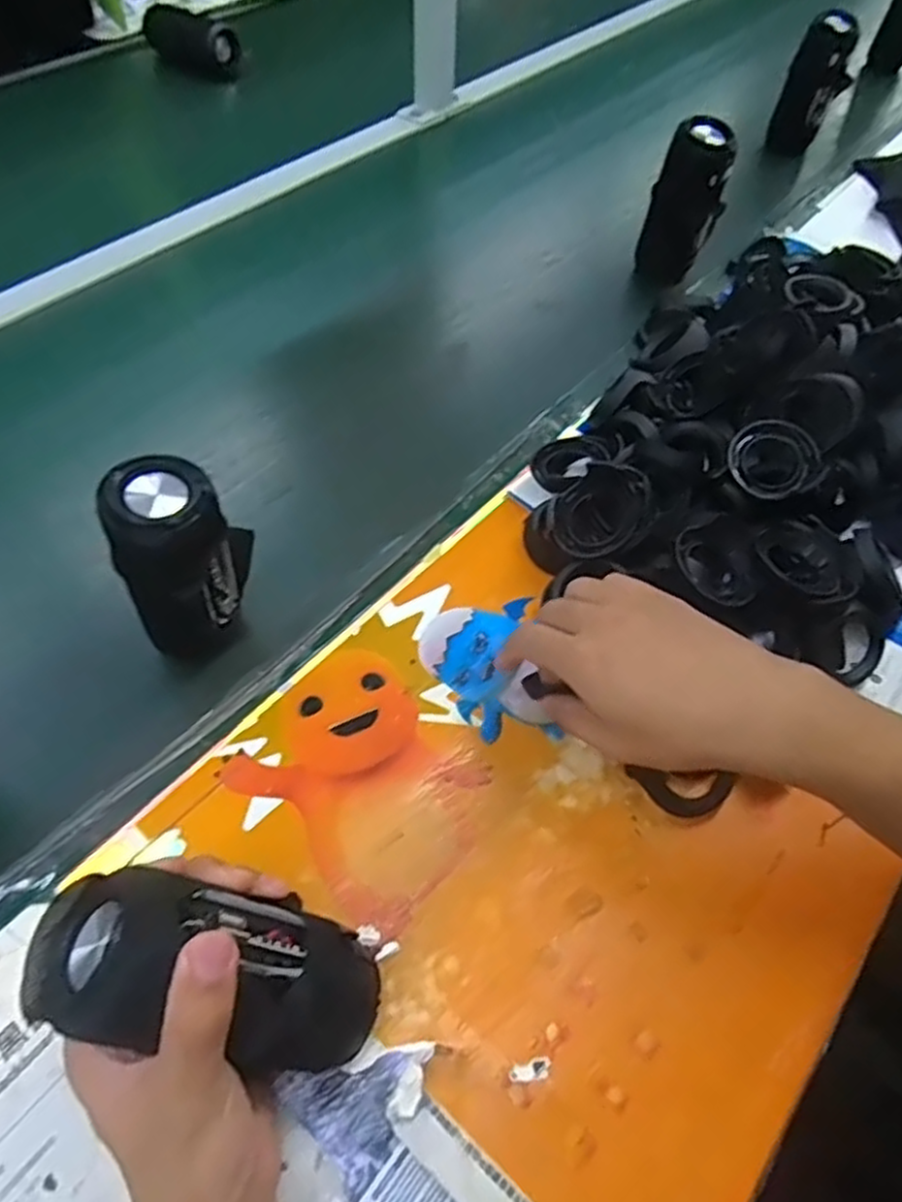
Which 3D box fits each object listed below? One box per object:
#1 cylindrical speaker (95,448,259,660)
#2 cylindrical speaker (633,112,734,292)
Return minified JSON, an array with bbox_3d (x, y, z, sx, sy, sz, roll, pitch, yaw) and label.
[{"bbox_3d":[-0.170,-0.026,0.477,0.053,0.142,0.065,15,56,7],"label":"cylindrical speaker"},{"bbox_3d":[0.243,-0.413,0.765,0.070,0.138,0.061,17,56,8],"label":"cylindrical speaker"}]

